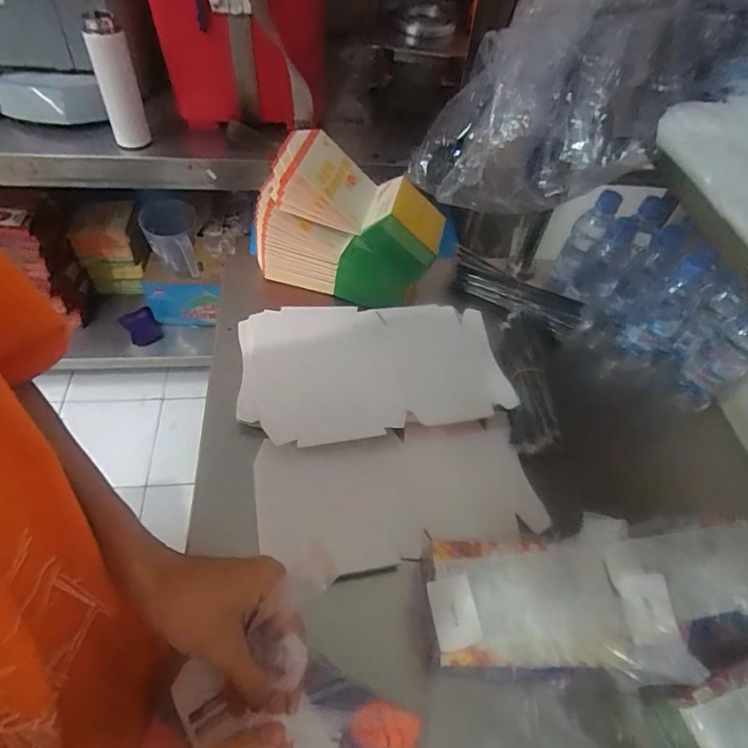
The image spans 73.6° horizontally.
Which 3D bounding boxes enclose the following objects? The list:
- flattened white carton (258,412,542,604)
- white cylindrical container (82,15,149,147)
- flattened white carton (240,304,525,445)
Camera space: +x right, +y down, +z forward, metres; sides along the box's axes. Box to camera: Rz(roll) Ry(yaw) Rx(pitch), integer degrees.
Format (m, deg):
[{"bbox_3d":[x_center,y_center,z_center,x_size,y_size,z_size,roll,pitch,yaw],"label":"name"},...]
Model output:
[{"bbox_3d":[0.023,0.141,0.592,0.314,0.026,0.156,-12,72,-7],"label":"flattened white carton"},{"bbox_3d":[-0.472,-0.523,0.925,0.070,0.220,0.050,-17,57,-17],"label":"white cylindrical container"},{"bbox_3d":[-0.003,-0.014,0.669,0.333,0.013,0.210,-7,55,-10],"label":"flattened white carton"}]

